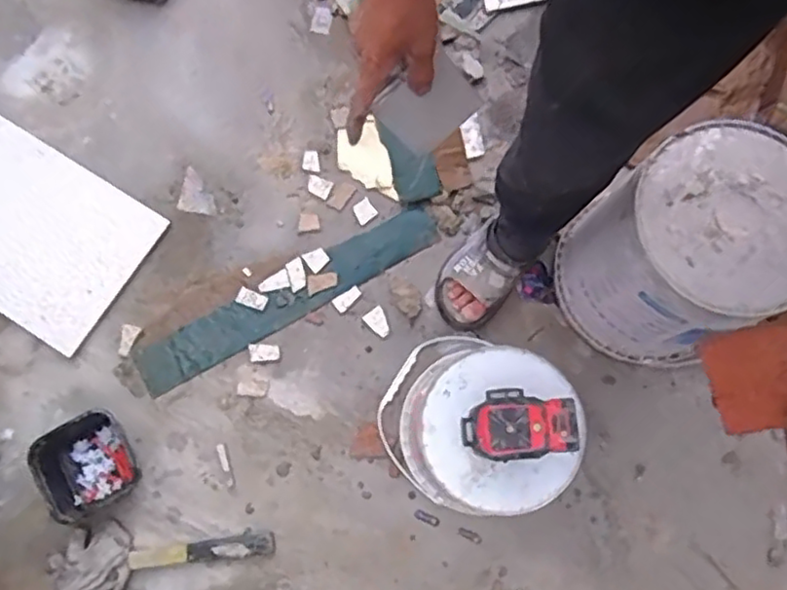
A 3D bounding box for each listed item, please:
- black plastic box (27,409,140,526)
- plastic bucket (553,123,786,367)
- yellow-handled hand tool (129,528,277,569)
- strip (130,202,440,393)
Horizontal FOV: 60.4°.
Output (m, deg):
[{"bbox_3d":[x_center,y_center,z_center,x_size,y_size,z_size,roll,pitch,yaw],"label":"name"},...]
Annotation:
[{"bbox_3d":[-0.526,0.290,1.158,0.148,0.058,0.149,-32,80,-8],"label":"black plastic box"},{"bbox_3d":[0.443,-0.059,1.048,0.266,0.355,0.258,0,77,0],"label":"plastic bucket"},{"bbox_3d":[-0.321,0.433,1.142,0.236,0.019,0.040,-7,78,-2],"label":"yellow-handled hand tool"},{"bbox_3d":[-0.195,0.002,1.256,0.595,0.014,0.089,-30,82,-6],"label":"strip"}]

